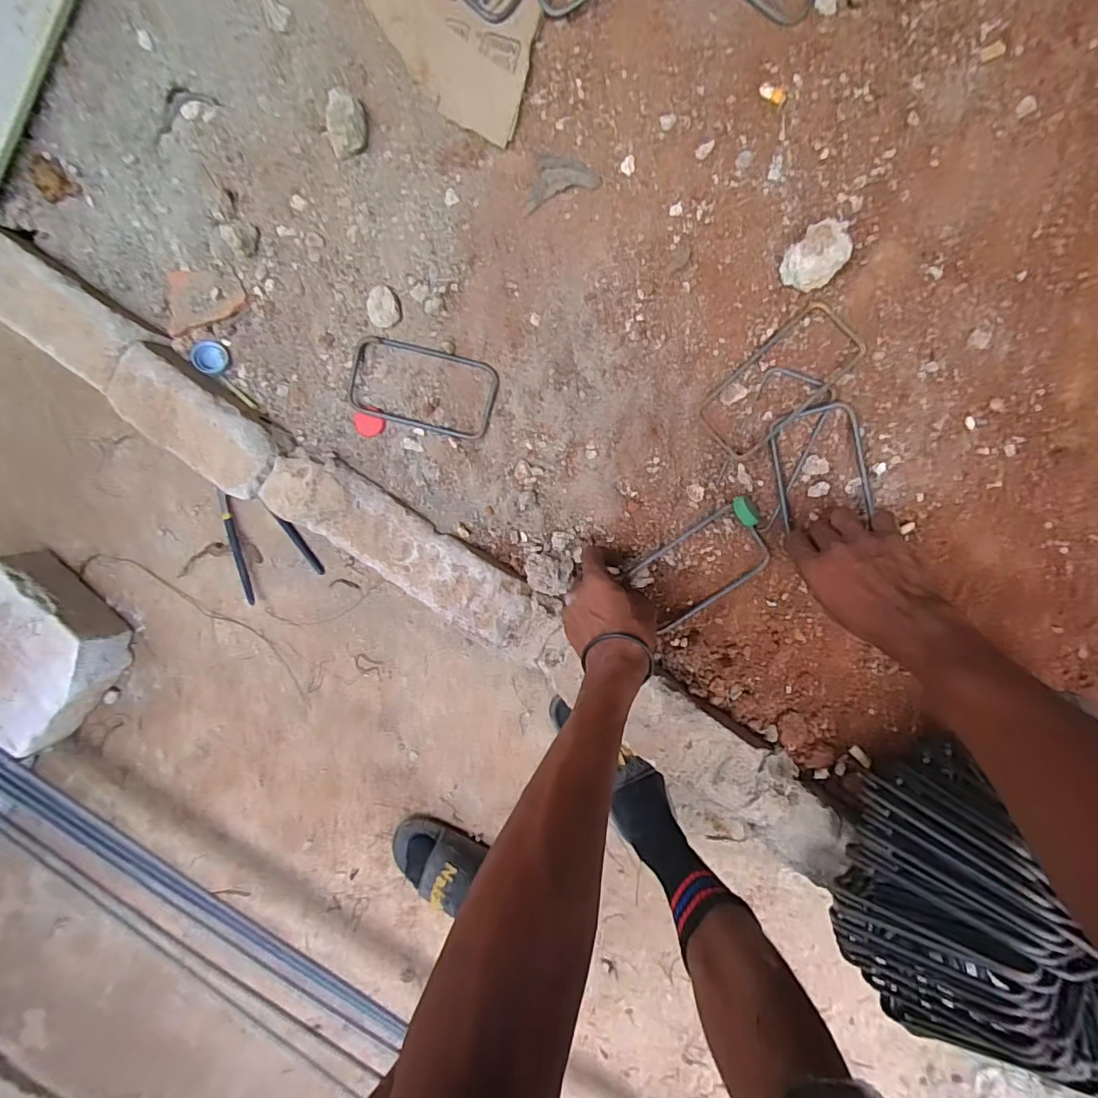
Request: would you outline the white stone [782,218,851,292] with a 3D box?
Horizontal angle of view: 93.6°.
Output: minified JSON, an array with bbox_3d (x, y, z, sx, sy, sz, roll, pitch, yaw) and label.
[{"bbox_3d":[0.235,-0.258,0.458,0.043,0.029,0.055,43,99,-3],"label":"white stone"}]

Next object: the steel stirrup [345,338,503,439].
[{"bbox_3d":[-0.126,-0.161,0.514,0.148,0.008,0.076,14,99,1],"label":"steel stirrup"}]

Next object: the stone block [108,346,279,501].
[{"bbox_3d":[-0.343,-0.121,0.508,0.169,0.048,0.072,36,99,-2],"label":"stone block"}]

